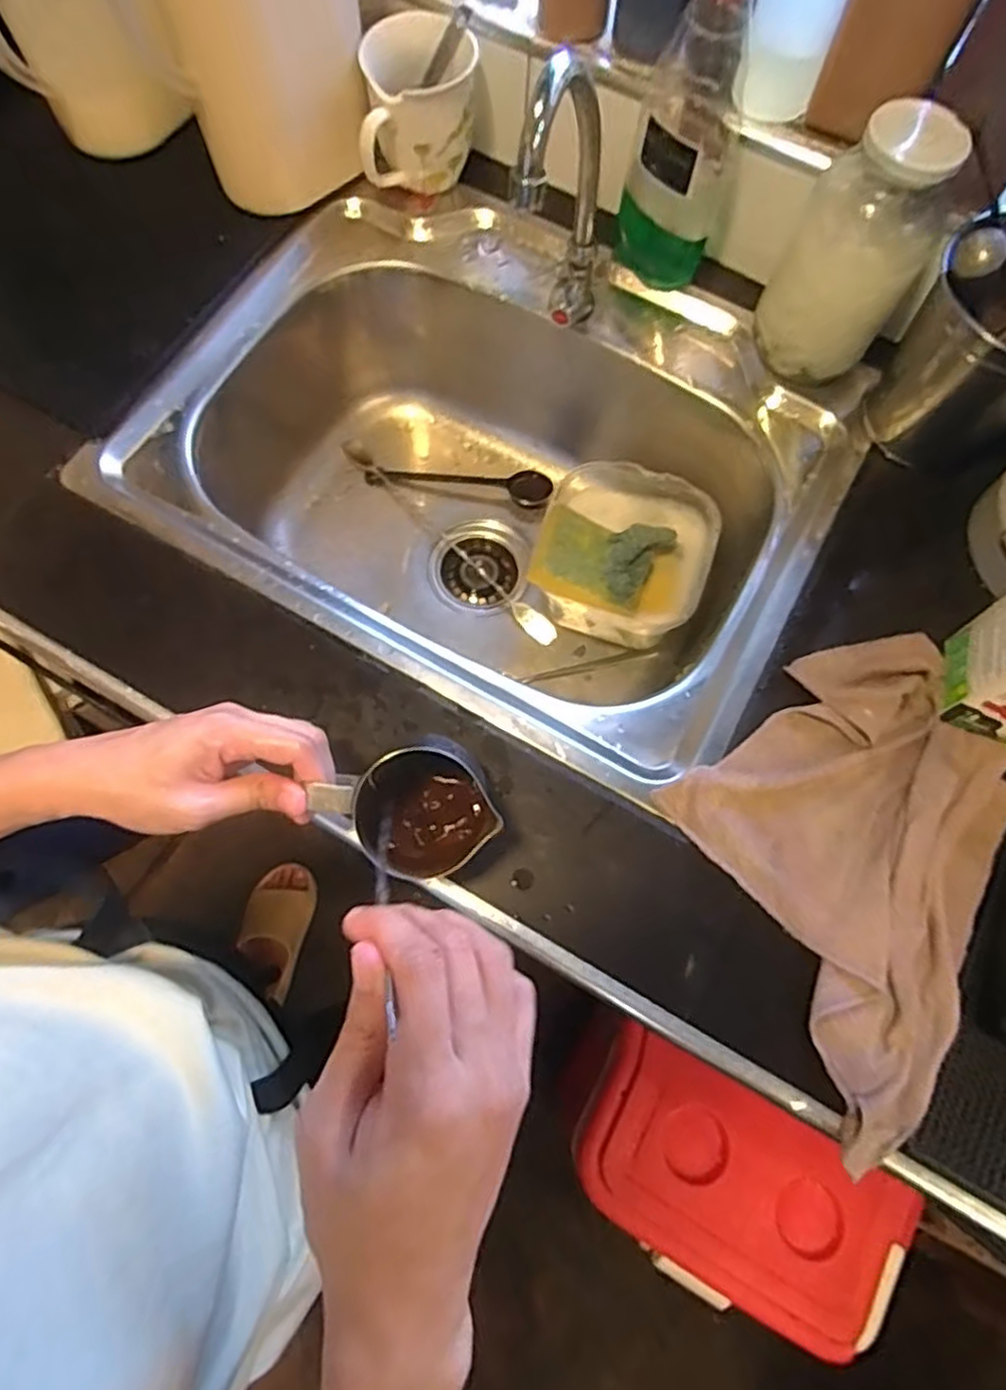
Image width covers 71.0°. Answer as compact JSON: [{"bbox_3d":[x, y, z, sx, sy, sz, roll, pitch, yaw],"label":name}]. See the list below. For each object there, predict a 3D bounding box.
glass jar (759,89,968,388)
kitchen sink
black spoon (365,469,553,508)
[{"bbox_3d":[0.267,-0.333,0.533,0.093,0.165,0.093,1,70,-2],"label":"glass jar"},{"bbox_3d":[-0.007,-0.182,0.675,0.541,0.210,0.432,28,72,8],"label":"kitchen sink"},{"bbox_3d":[-0.048,-0.231,0.758,0.197,0.029,0.037,7,69,1],"label":"black spoon"}]

